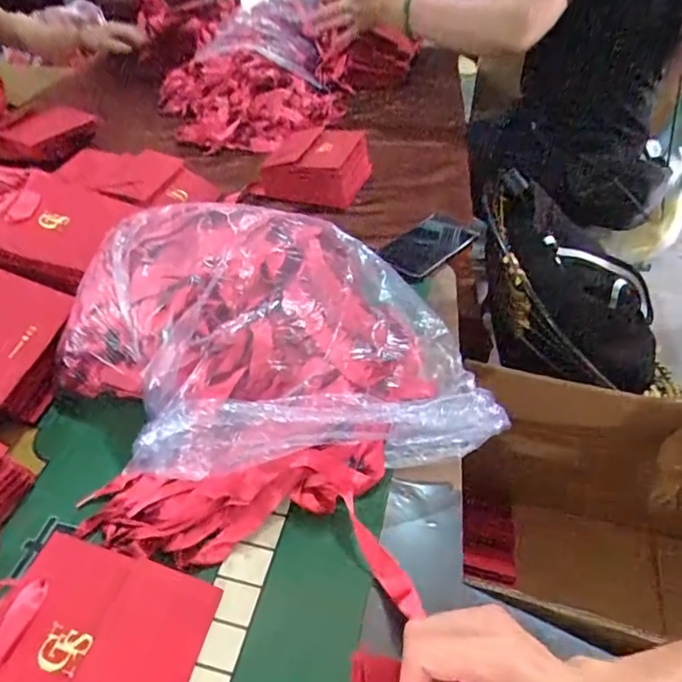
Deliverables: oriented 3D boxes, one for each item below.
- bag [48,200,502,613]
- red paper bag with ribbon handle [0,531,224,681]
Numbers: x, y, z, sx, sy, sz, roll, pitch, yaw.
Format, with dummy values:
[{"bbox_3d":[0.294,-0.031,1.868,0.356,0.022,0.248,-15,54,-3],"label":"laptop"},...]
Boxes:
[{"bbox_3d":[-0.067,0.024,0.485,0.421,0.161,0.340,11,46,12],"label":"bag"},{"bbox_3d":[-0.179,0.229,0.357,0.139,0.010,0.153,22,49,-3],"label":"red paper bag with ribbon handle"}]

